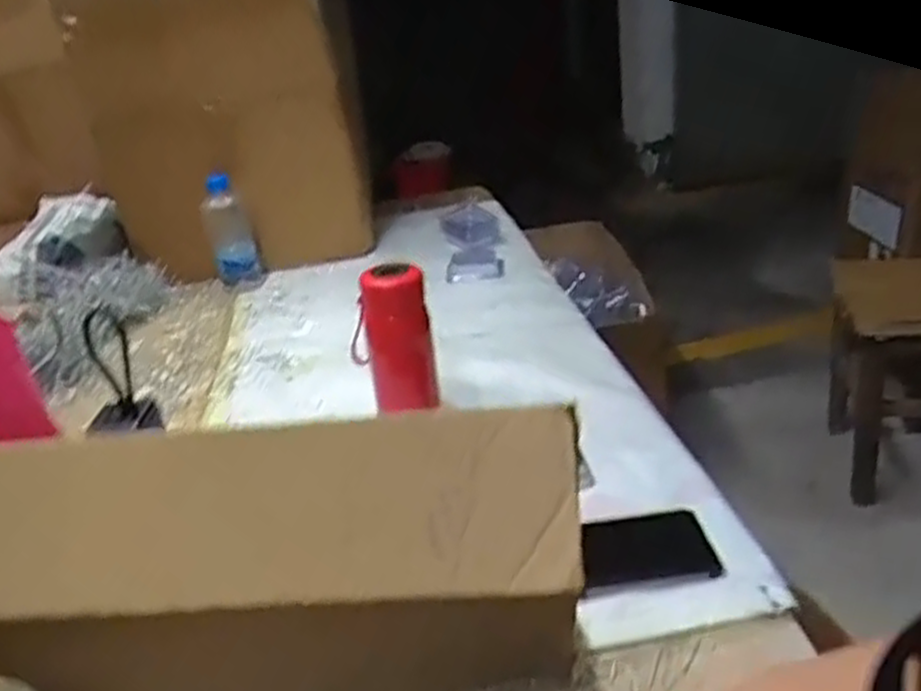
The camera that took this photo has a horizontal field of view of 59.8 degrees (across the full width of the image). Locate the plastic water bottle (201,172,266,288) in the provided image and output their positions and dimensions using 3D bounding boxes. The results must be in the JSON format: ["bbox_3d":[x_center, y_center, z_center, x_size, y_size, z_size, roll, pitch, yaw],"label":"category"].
[{"bbox_3d":[-0.362,-0.180,1.263,0.068,0.177,0.059,-15,27,-14],"label":"plastic water bottle"}]

